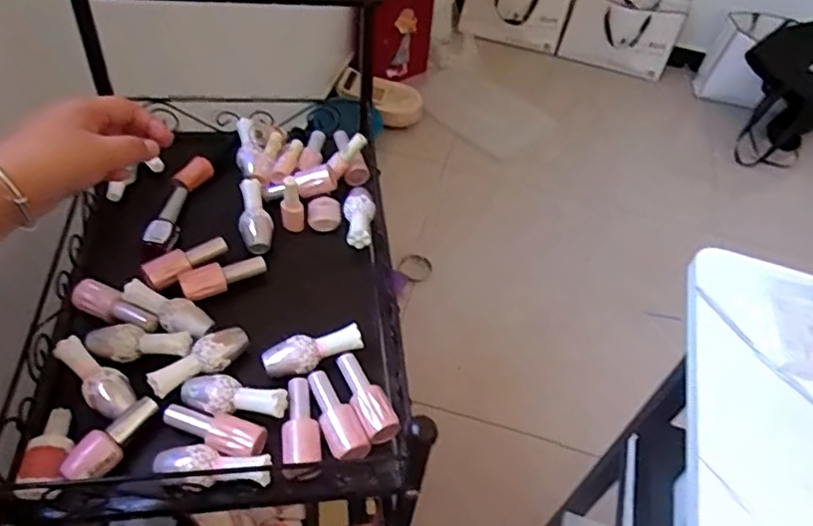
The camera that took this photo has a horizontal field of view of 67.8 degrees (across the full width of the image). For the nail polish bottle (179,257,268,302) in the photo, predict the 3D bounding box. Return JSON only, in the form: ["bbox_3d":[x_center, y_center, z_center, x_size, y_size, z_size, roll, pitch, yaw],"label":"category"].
[{"bbox_3d":[-0.187,0.012,0.622,0.085,0.023,0.025,-18,52,-20],"label":"nail polish bottle"}]

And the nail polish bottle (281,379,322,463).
[{"bbox_3d":[-0.090,0.138,0.519,0.031,0.024,0.100,-3,35,-8],"label":"nail polish bottle"}]

